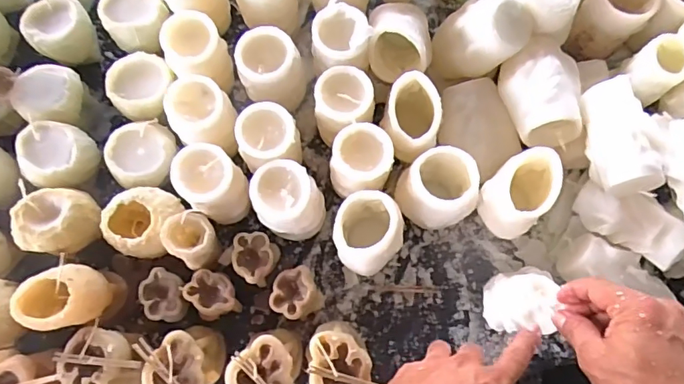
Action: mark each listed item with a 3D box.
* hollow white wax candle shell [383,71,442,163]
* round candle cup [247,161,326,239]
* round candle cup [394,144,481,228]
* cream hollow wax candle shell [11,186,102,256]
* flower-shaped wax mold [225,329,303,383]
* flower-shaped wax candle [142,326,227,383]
[{"bbox_3d":[0.076,-0.072,0.542,0.052,0.087,0.086,-1,78,1],"label":"hollow white wax candle shell"},{"bbox_3d":[-0.055,0.014,0.536,0.064,0.110,0.070,0,78,2],"label":"round candle cup"},{"bbox_3d":[0.103,0.001,0.536,0.073,0.101,0.069,0,78,2],"label":"round candle cup"},{"bbox_3d":[-0.303,0.031,0.531,0.088,0.050,0.071,-32,79,-5],"label":"cream hollow wax candle shell"},{"bbox_3d":[-0.068,0.182,0.509,0.080,0.083,0.073,-43,80,-7],"label":"flower-shaped wax mold"},{"bbox_3d":[-0.154,0.174,0.501,0.062,0.066,0.080,35,81,9],"label":"flower-shaped wax candle"}]

